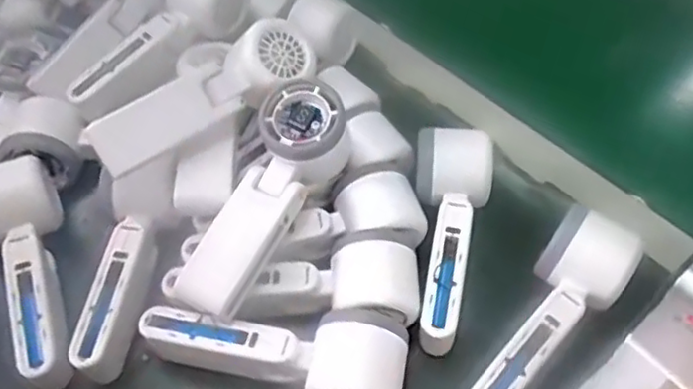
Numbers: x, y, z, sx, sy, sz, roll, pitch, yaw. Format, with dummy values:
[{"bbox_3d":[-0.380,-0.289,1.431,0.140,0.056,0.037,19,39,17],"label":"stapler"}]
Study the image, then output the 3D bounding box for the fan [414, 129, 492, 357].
[{"bbox_3d":[0.071,0.027,0.460,0.057,0.053,0.155,6,54,5],"label":"fan"}]

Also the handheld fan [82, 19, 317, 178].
[{"bbox_3d":[-0.104,-0.071,0.472,0.162,0.050,0.050,-32,99,-19],"label":"handheld fan"}]

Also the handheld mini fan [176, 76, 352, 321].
[{"bbox_3d":[-0.053,0.004,0.449,0.055,0.055,0.168,26,77,18],"label":"handheld mini fan"}]

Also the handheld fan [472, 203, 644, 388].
[{"bbox_3d":[0.126,0.082,0.420,0.058,0.055,0.162,32,60,21],"label":"handheld fan"}]

